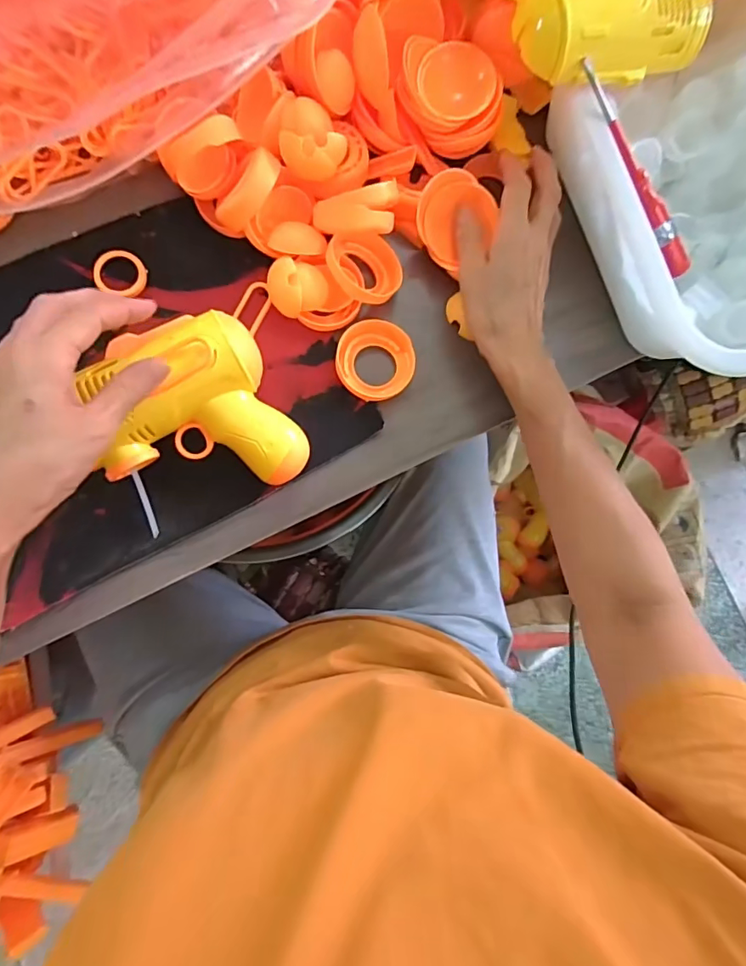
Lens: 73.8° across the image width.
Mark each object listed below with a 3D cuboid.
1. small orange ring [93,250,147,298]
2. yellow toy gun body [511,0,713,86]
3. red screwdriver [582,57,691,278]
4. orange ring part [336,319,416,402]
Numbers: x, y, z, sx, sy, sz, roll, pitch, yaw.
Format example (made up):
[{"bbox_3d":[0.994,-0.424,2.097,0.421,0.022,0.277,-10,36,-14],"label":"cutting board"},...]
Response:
[{"bbox_3d":[-0.181,-0.152,0.357,0.034,0.006,0.029,14,83,-6],"label":"small orange ring"},{"bbox_3d":[0.154,-0.283,0.311,0.125,0.040,0.051,-11,86,-8],"label":"yellow toy gun body"},{"bbox_3d":[0.178,-0.204,0.332,0.016,0.013,0.153,-46,112,-9],"label":"red screwdriver"},{"bbox_3d":[0.002,-0.090,0.366,0.057,0.012,0.056,3,84,-7],"label":"orange ring part"}]

